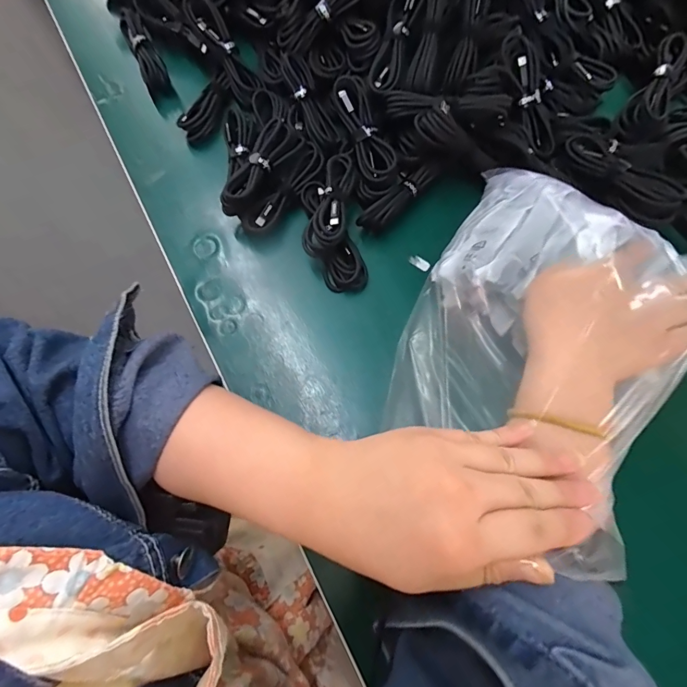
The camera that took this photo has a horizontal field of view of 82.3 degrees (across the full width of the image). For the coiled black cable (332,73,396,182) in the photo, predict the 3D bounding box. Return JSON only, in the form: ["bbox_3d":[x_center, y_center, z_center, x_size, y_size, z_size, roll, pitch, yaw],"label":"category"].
[{"bbox_3d":[0.019,-0.206,0.381,0.031,0.035,0.105,-18,73,-4],"label":"coiled black cable"}]

